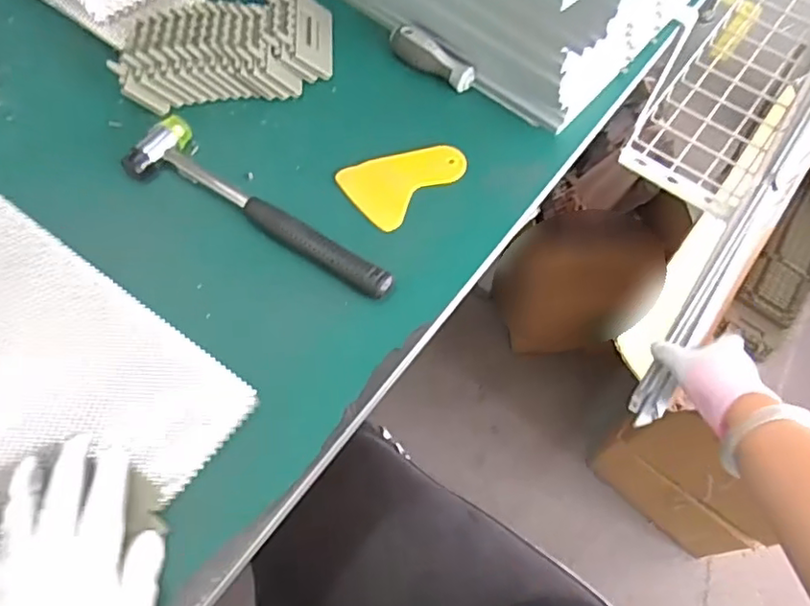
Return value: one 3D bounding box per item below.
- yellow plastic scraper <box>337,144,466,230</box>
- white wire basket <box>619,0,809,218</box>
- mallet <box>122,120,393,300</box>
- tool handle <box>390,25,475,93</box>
[{"bbox_3d":[0.000,-0.109,0.526,0.098,0.006,0.070,-36,70,-18],"label":"yellow plastic scraper"},{"bbox_3d":[0.527,-0.402,0.912,0.176,0.075,0.718,33,67,13],"label":"white wire basket"},{"bbox_3d":[-0.109,-0.077,0.492,0.237,0.021,0.055,29,66,11],"label":"mallet"},{"bbox_3d":[0.024,-0.221,0.566,0.085,0.028,0.020,31,66,12],"label":"tool handle"}]

